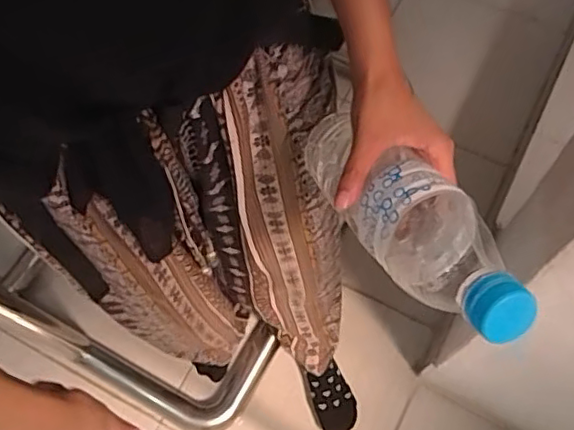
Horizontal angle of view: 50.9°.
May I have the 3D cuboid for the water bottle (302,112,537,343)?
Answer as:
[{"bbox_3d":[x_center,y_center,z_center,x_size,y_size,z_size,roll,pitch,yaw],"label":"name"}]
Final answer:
[{"bbox_3d":[0.076,-0.002,0.388,0.061,0.063,0.230,-24,36,-8],"label":"water bottle"}]

